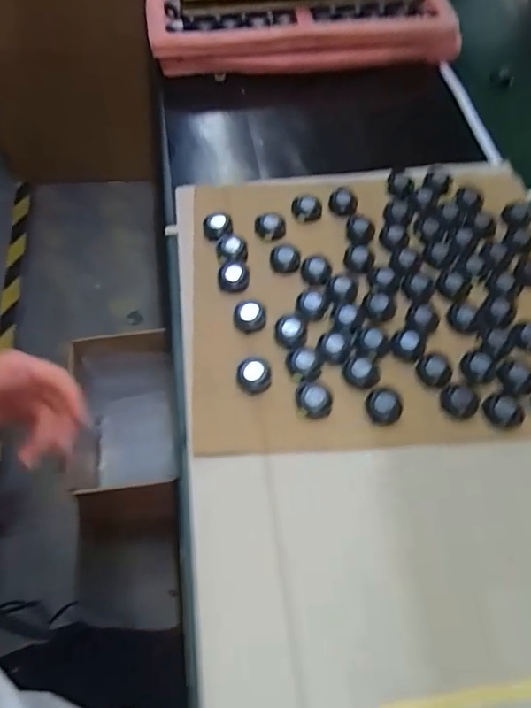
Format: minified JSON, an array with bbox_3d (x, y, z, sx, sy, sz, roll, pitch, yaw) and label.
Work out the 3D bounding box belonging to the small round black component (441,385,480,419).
[{"bbox_3d":[0.156,0.038,0.410,0.029,0.010,0.028,1,60,-1],"label":"small round black component"}]

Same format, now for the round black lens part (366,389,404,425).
[{"bbox_3d":[0.094,0.041,0.401,0.027,0.010,0.027,1,60,-1],"label":"round black lens part"}]

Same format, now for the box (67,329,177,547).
[{"bbox_3d":[-0.246,0.138,0.925,0.163,0.197,0.295,-6,60,-6],"label":"box"}]

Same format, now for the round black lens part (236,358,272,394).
[{"bbox_3d":[-0.009,0.018,0.412,0.027,0.013,0.027,1,60,-1],"label":"round black lens part"}]

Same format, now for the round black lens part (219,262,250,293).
[{"bbox_3d":[-0.029,-0.070,0.465,0.028,0.011,0.030,1,60,-1],"label":"round black lens part"}]

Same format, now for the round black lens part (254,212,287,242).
[{"bbox_3d":[0.006,-0.123,0.499,0.029,0.013,0.029,1,60,-1],"label":"round black lens part"}]

